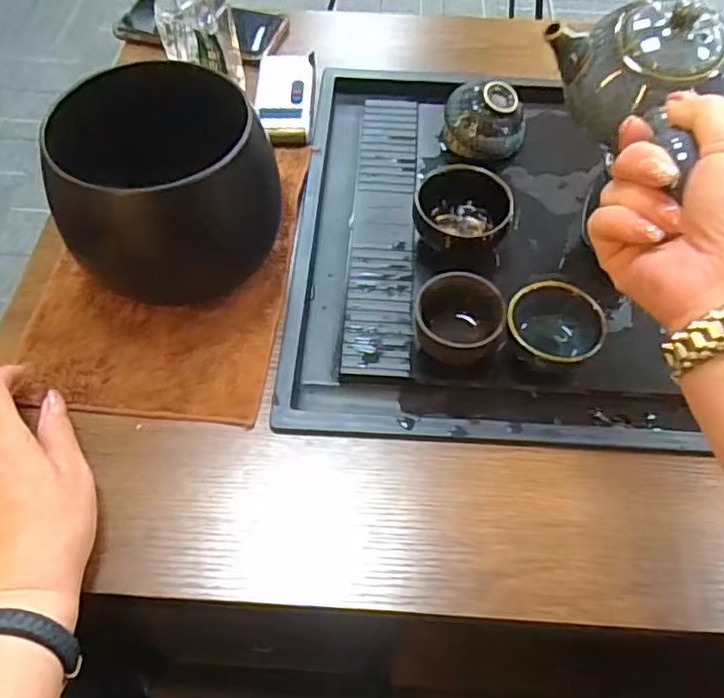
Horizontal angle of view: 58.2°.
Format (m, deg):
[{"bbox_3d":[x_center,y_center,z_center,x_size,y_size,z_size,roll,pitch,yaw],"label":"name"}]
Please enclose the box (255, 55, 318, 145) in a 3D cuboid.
[{"bbox_3d":[-0.068,-0.224,0.582,0.051,0.016,0.118,1,56,-4],"label":"box"}]

